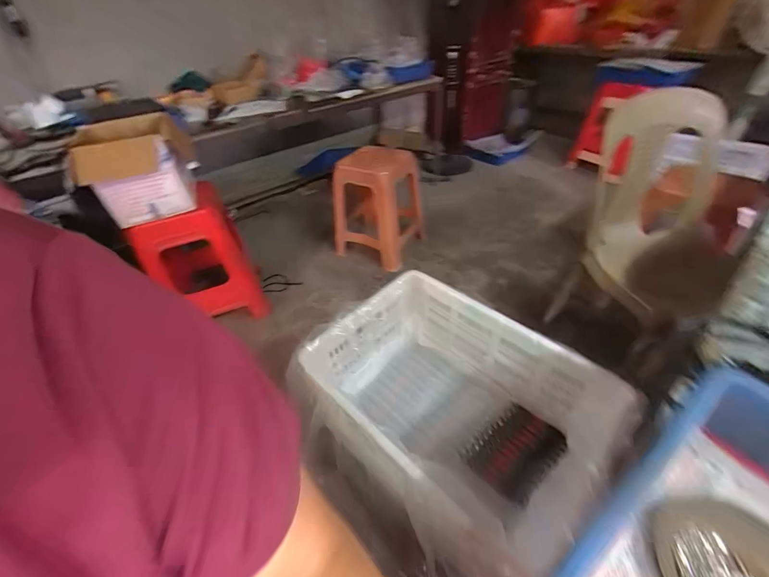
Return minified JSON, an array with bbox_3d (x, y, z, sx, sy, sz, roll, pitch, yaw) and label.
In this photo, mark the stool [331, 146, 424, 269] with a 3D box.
[{"bbox_3d":[-0.020,-0.378,1.537,0.327,0.459,0.342,26,50,29],"label":"stool"}]

